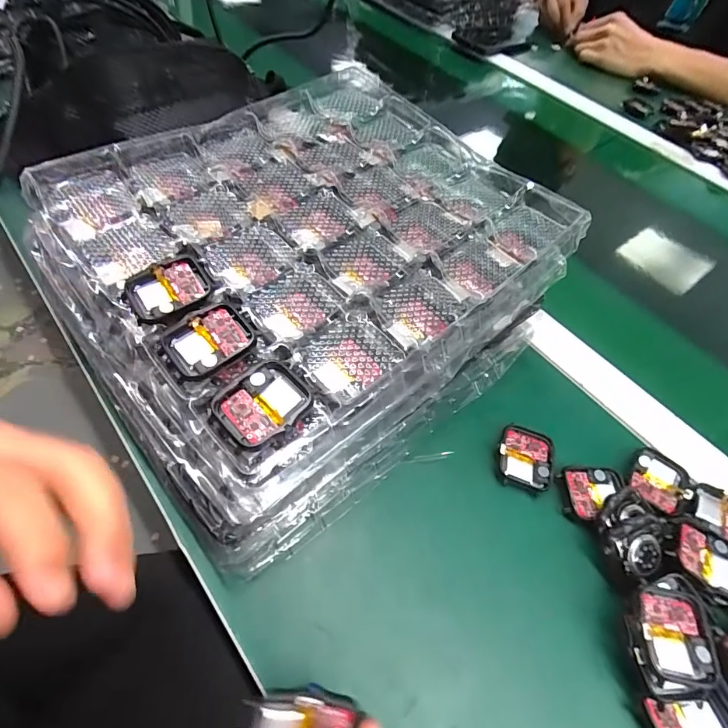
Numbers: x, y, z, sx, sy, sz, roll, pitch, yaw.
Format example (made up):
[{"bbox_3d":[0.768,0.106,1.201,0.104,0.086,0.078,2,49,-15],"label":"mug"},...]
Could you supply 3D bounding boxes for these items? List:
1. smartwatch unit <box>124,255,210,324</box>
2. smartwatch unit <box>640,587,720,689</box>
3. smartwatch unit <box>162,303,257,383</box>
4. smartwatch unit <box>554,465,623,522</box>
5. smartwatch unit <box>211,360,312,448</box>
[{"bbox_3d":[-0.113,-0.044,0.242,0.044,0.008,0.038,-25,63,-22],"label":"smartwatch unit"},{"bbox_3d":[0.167,0.145,0.223,0.038,0.007,0.044,7,55,-3],"label":"smartwatch unit"},{"bbox_3d":[-0.084,-0.013,0.227,0.044,0.006,0.036,-32,65,-25],"label":"smartwatch unit"},{"bbox_3d":[0.156,0.086,0.282,0.044,0.008,0.036,0,56,-8],"label":"smartwatch unit"},{"bbox_3d":[-0.050,0.019,0.211,0.044,0.006,0.038,-37,68,-28],"label":"smartwatch unit"}]

